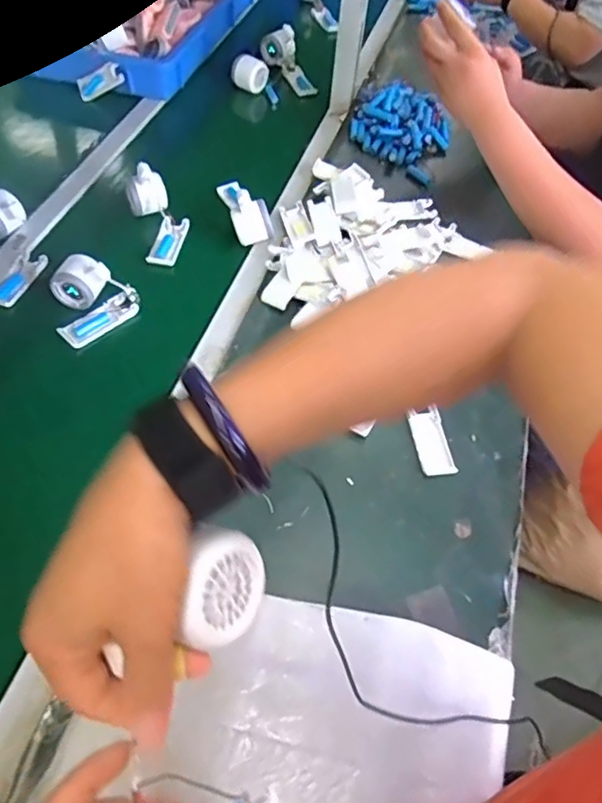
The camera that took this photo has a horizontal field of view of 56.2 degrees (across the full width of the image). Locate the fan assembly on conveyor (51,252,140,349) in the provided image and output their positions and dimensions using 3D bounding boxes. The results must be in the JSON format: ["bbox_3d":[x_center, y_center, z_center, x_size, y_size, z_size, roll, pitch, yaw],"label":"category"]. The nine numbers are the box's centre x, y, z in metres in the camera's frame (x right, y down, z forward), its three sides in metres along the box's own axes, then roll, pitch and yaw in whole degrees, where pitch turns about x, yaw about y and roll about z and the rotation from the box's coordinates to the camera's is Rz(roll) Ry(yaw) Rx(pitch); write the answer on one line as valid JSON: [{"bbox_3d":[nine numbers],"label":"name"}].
[{"bbox_3d":[-0.290,-0.144,0.765,0.091,0.064,0.115,40,60,21],"label":"fan assembly on conveyor"}]

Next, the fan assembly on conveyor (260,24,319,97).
[{"bbox_3d":[-0.029,-0.721,1.171,0.064,0.062,0.201,-16,58,-14],"label":"fan assembly on conveyor"}]

